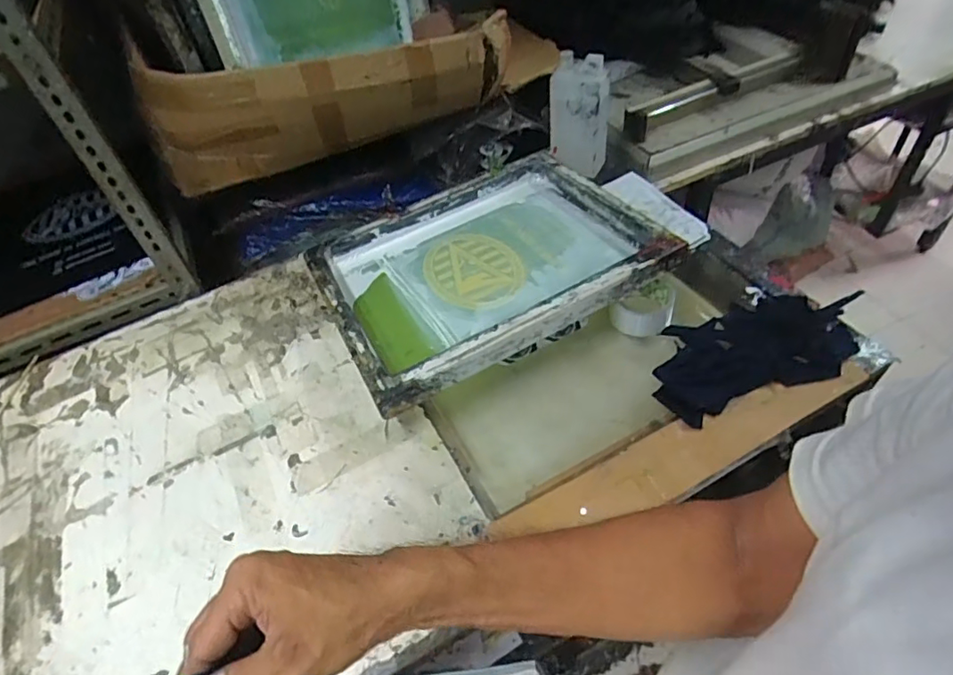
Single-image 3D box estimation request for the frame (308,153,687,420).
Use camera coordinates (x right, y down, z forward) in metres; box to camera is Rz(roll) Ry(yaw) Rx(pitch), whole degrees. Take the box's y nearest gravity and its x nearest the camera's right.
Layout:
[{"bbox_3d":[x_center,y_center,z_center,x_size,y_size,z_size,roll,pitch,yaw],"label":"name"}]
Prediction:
[{"bbox_3d":[0.009,-0.121,0.881,0.482,0.065,0.387,-26,45,-11],"label":"frame"}]

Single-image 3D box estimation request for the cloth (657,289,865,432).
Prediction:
[{"bbox_3d":[0.383,0.011,0.762,0.298,0.030,0.144,-18,50,-6],"label":"cloth"}]

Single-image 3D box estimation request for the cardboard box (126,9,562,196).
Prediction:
[{"bbox_3d":[-0.181,-0.412,0.938,0.731,0.203,0.109,-16,49,-5],"label":"cardboard box"}]

